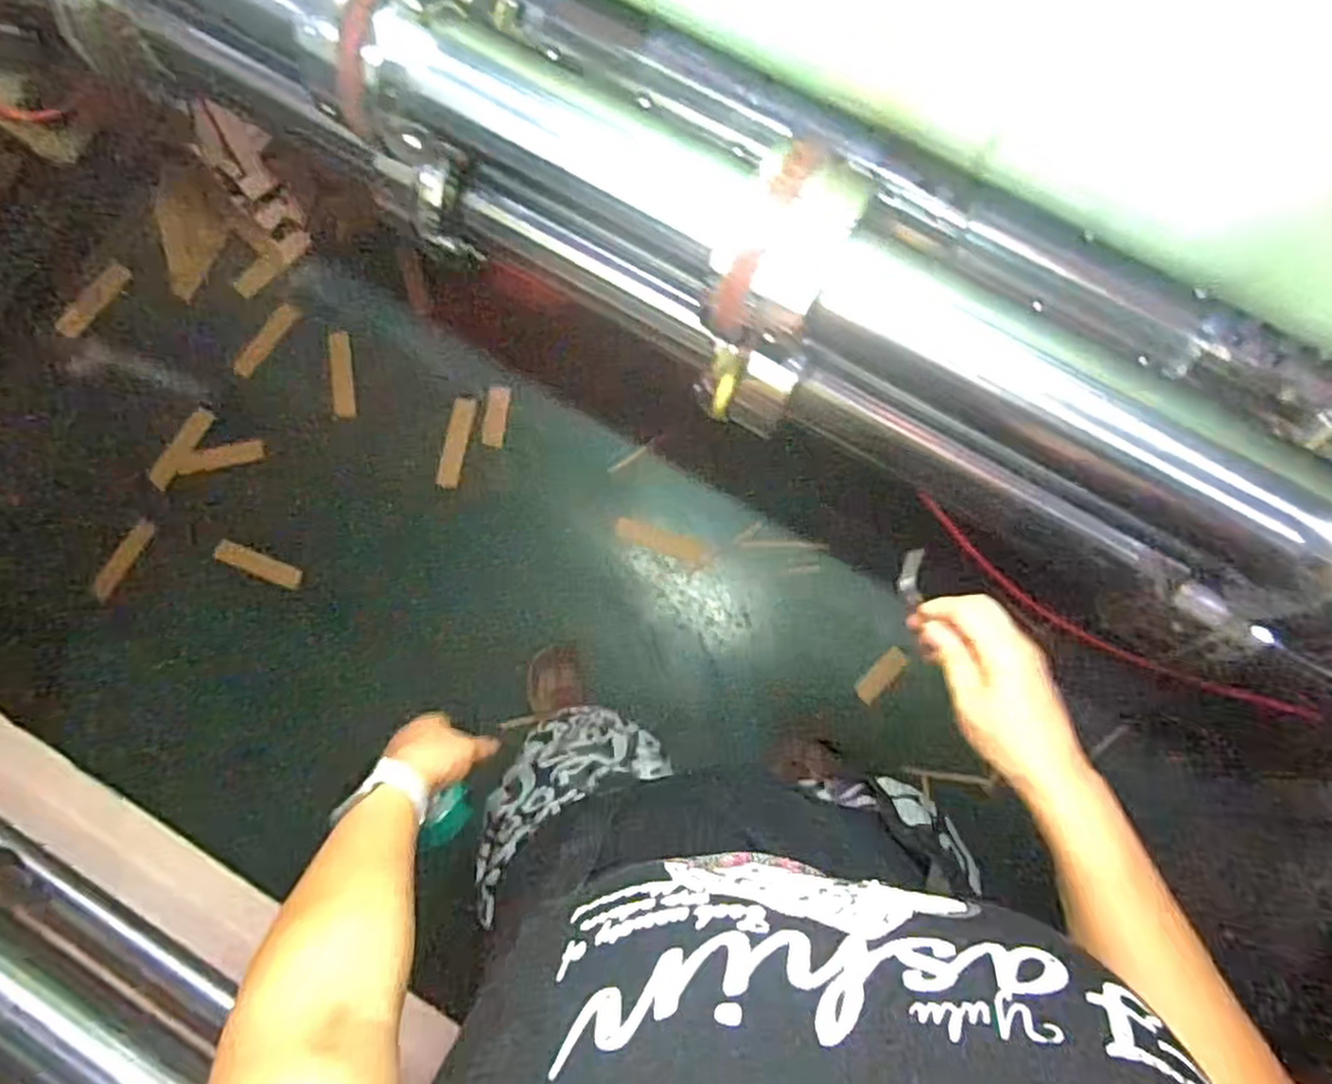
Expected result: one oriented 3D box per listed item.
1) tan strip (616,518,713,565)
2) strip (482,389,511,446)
[{"bbox_3d":[-0.003,-0.001,1.472,0.192,0.014,0.040,17,84,5],"label":"tan strip"},{"bbox_3d":[-0.340,-0.251,1.511,0.043,0.013,0.119,7,88,-6],"label":"strip"}]

